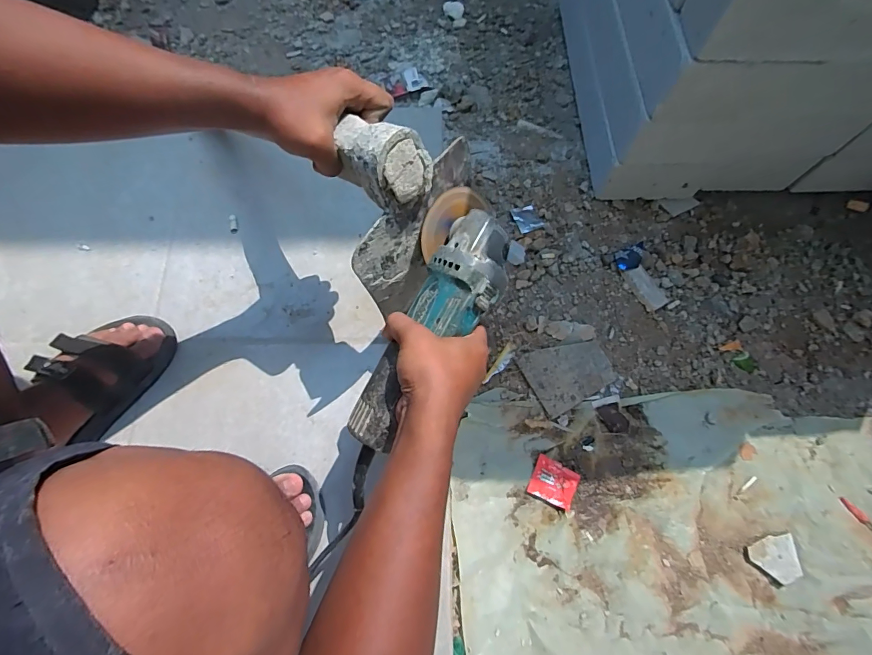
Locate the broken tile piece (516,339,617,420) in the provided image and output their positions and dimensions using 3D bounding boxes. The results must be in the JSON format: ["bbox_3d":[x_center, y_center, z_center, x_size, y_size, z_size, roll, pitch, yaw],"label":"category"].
[{"bbox_3d":[0.233,0.074,0.735,0.147,0.014,0.115,-27,75,-11],"label":"broken tile piece"}]

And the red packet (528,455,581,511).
[{"bbox_3d":[0.194,0.253,0.681,0.073,0.012,0.064,25,72,6],"label":"red packet"}]

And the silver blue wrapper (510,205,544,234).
[{"bbox_3d":[0.182,-0.216,0.828,0.054,0.017,0.062,-16,73,-7],"label":"silver blue wrapper"}]

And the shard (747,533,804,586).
[{"bbox_3d":[0.530,0.360,0.650,0.073,0.016,0.064,-22,74,-9],"label":"shard"}]

